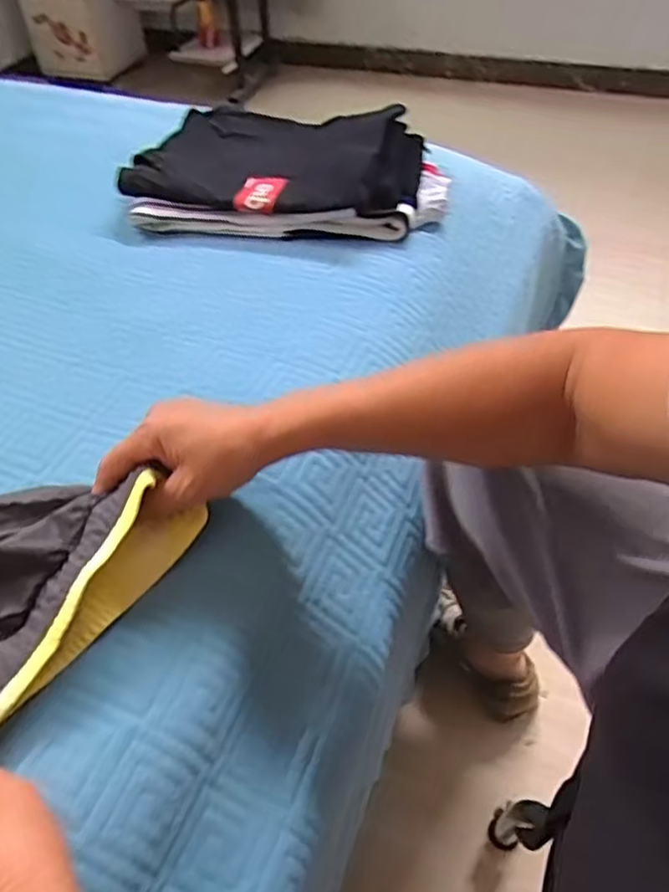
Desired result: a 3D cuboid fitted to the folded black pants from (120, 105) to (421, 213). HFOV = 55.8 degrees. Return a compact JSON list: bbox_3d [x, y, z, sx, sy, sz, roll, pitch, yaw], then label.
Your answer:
[{"bbox_3d":[-0.069,-0.360,0.786,0.342,0.078,0.208,11,50,12],"label":"folded black pants"}]

